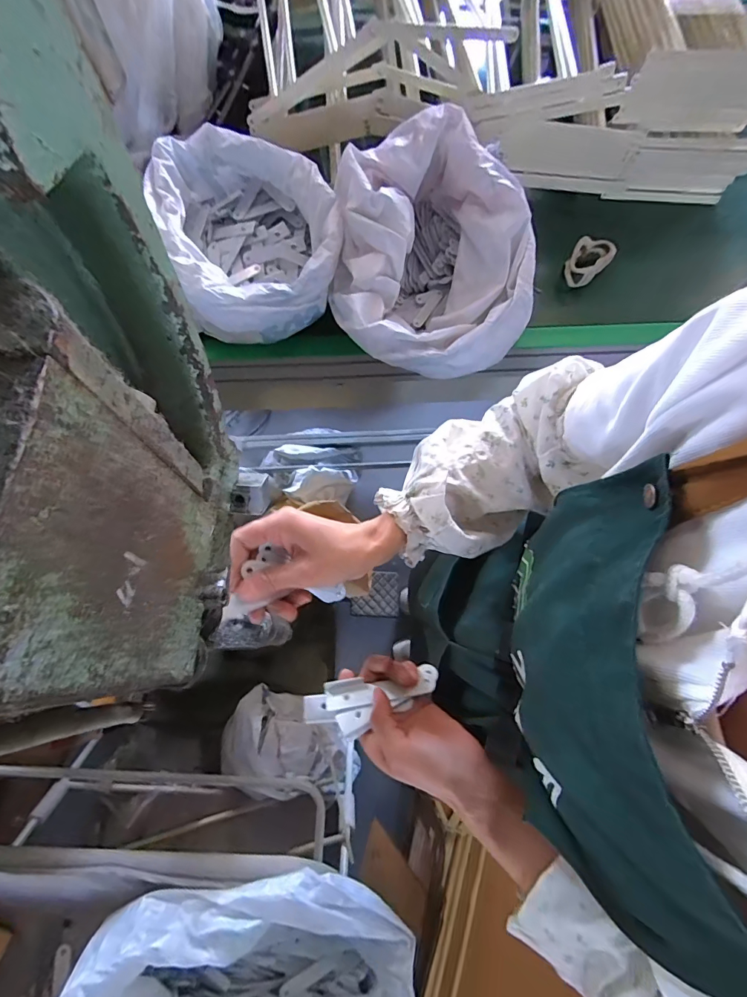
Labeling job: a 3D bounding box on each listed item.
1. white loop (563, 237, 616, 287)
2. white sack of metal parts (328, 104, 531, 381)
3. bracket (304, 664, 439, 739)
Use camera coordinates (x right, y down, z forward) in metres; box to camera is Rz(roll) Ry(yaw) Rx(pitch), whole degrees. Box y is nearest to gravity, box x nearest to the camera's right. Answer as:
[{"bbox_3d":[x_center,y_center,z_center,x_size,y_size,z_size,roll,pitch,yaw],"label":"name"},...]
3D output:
[{"bbox_3d":[0.389,-0.429,0.760,0.067,0.040,0.101,32,74,10],"label":"white loop"},{"bbox_3d":[0.084,-0.383,0.664,0.291,0.165,0.355,-7,71,-3],"label":"white sack of metal parts"},{"bbox_3d":[-0.001,0.179,0.375,0.122,0.024,0.043,-14,71,-4],"label":"bracket"}]

